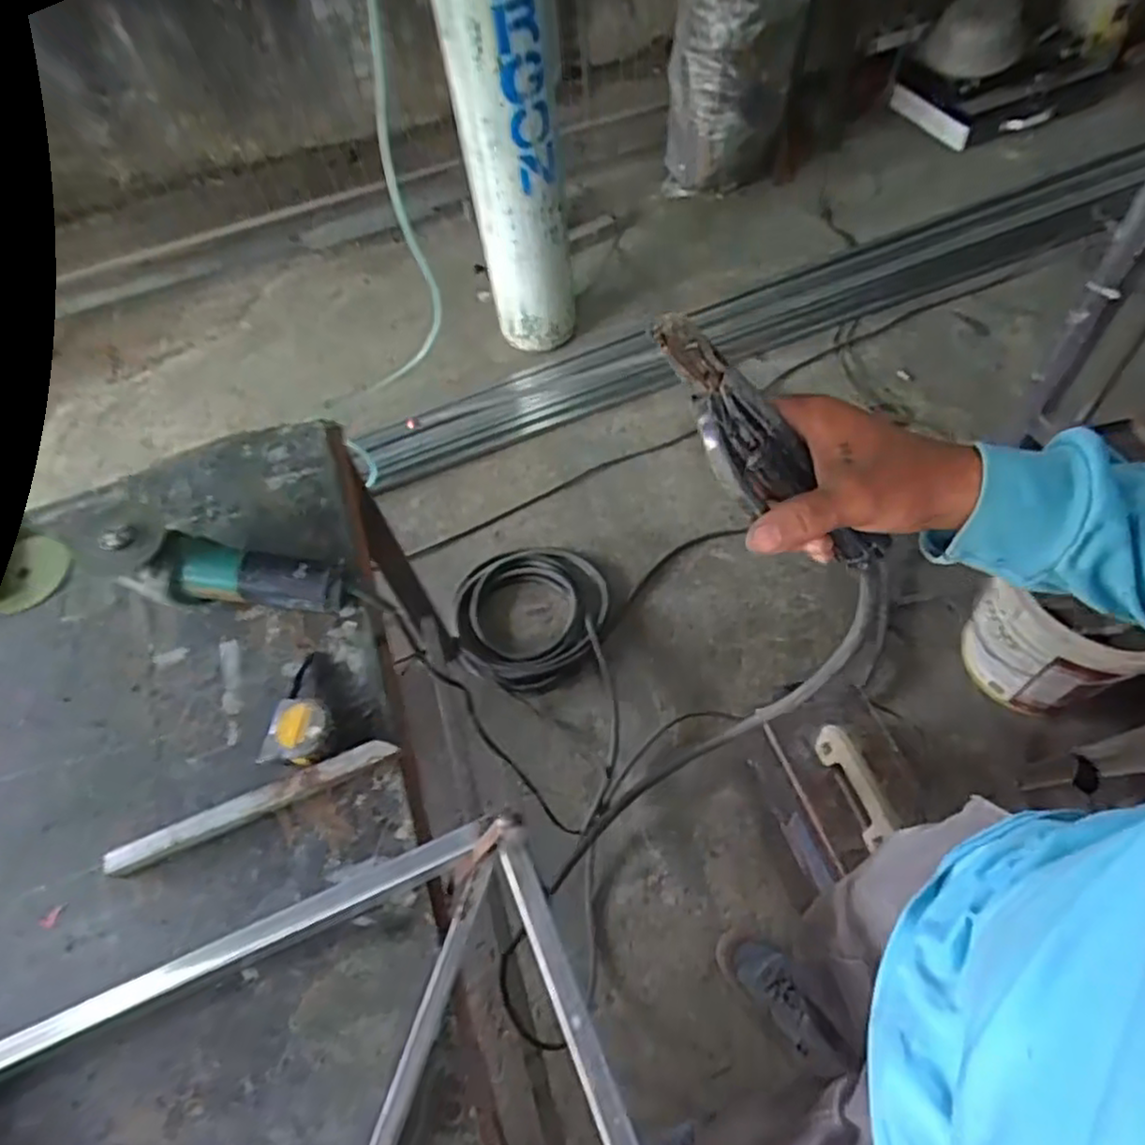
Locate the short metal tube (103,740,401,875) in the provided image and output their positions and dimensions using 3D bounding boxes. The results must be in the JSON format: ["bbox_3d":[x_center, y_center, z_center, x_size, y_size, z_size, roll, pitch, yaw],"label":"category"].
[{"bbox_3d":[-0.296,0.218,0.665,0.266,0.024,0.024,-22,61,-8],"label":"short metal tube"}]

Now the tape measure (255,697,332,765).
[{"bbox_3d":[-0.263,0.159,0.687,0.067,0.035,0.068,5,60,7],"label":"tape measure"}]

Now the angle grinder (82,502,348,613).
[{"bbox_3d":[-0.368,-0.005,0.759,0.263,0.095,0.079,7,61,9],"label":"angle grinder"}]

